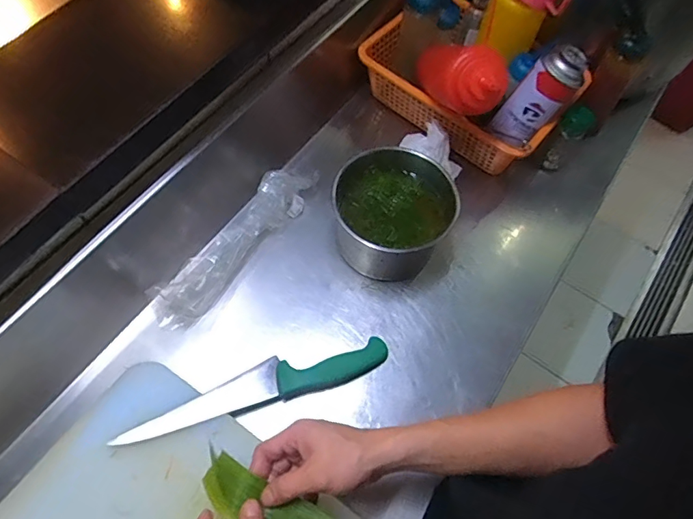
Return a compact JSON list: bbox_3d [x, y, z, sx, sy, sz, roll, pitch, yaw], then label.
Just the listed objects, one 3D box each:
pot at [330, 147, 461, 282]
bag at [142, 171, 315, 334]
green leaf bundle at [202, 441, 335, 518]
[{"bbox_3d":[0.062,-0.055,0.664,0.150,0.112,0.153,1,63,-2],"label":"pot"},{"bbox_3d":[-0.144,-0.028,0.659,0.060,0.050,0.285,35,67,15],"label":"bag"},{"bbox_3d":[-0.076,0.223,0.439,0.133,0.038,0.051,27,65,13],"label":"green leaf bundle"}]

